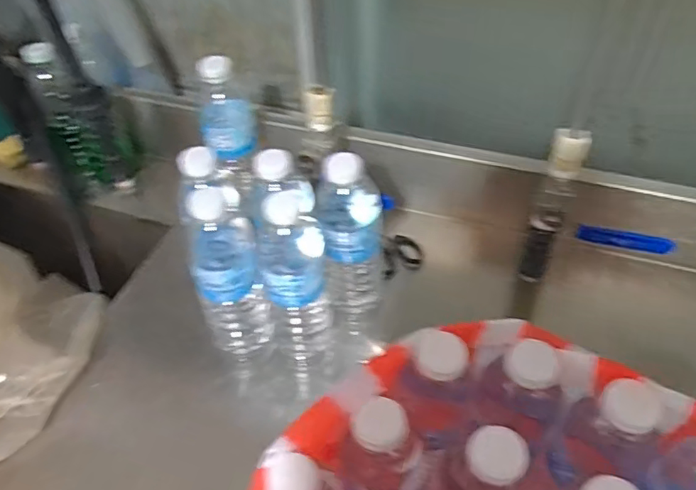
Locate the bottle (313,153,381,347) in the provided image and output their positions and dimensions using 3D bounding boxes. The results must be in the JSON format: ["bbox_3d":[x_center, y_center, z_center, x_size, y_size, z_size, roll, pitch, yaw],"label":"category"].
[{"bbox_3d":[0.003,0.019,0.582,0.056,0.244,0.062,18,50,18],"label":"bottle"}]

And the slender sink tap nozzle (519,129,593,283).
[{"bbox_3d":[0.209,-0.030,0.590,0.032,0.207,0.032,19,50,18],"label":"slender sink tap nozzle"}]

